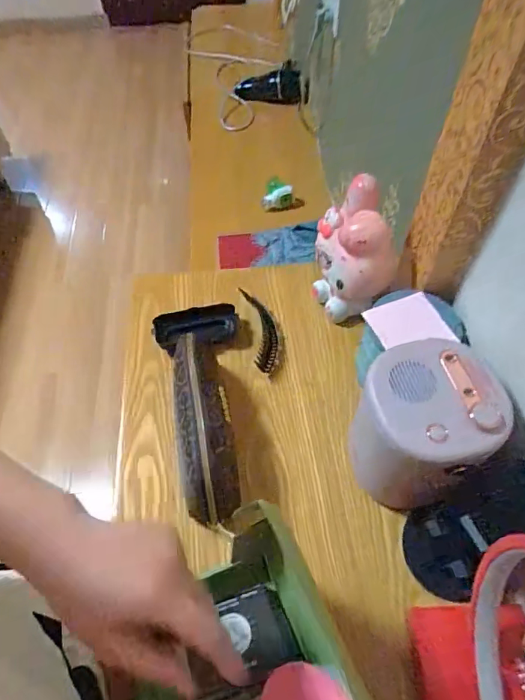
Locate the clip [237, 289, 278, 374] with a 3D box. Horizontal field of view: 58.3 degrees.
[{"bbox_3d":[0.000,-0.028,0.633,0.039,0.020,0.128,-9,57,-5],"label":"clip"}]

